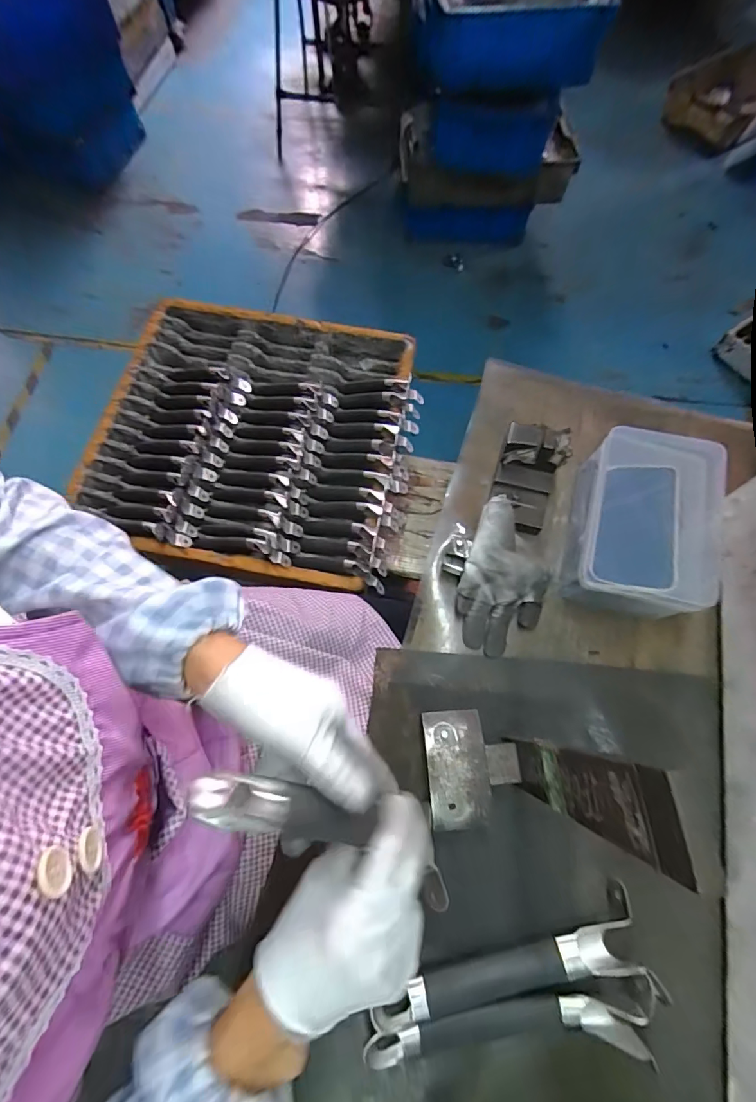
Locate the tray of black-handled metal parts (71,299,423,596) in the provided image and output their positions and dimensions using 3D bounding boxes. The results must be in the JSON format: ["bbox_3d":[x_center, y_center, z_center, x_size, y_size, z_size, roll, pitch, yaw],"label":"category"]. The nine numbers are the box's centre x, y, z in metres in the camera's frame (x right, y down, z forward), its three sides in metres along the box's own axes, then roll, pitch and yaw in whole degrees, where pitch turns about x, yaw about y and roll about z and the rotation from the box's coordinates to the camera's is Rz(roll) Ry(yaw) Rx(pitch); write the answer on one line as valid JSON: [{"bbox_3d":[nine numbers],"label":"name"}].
[{"bbox_3d":[-0.224,-0.224,0.846,0.575,0.063,0.545,10,69,4],"label":"tray of black-handled metal parts"}]

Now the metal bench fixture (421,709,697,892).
[{"bbox_3d":[0.079,0.147,0.285,0.074,0.220,0.087,-4,69,-1],"label":"metal bench fixture"}]

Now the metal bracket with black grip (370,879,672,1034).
[{"bbox_3d":[0.102,0.324,0.350,0.210,0.033,0.062,-11,69,-4],"label":"metal bracket with black grip"}]

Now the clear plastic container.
[{"bbox_3d":[0.272,-0.027,0.465,0.117,0.082,0.181,17,70,7],"label":"clear plastic container"}]

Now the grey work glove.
[{"bbox_3d":[0.129,0.031,0.451,0.089,0.073,0.137,19,70,7],"label":"grey work glove"}]

